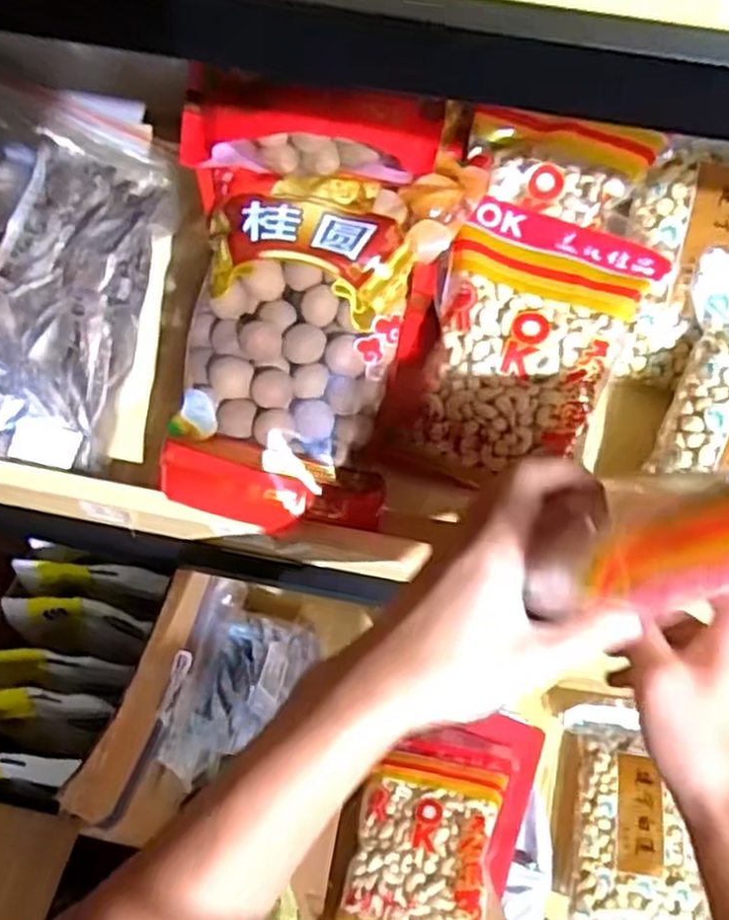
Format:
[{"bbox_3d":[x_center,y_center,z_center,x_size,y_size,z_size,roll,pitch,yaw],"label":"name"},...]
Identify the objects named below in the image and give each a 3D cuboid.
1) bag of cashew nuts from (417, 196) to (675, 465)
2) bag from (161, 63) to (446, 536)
[{"bbox_3d":[0.120,-0.082,0.551,0.134,0.045,0.179,14,87,6],"label":"bag of cashew nuts"},{"bbox_3d":[-0.045,-0.104,0.513,0.179,0.067,0.292,7,89,1],"label":"bag"}]

